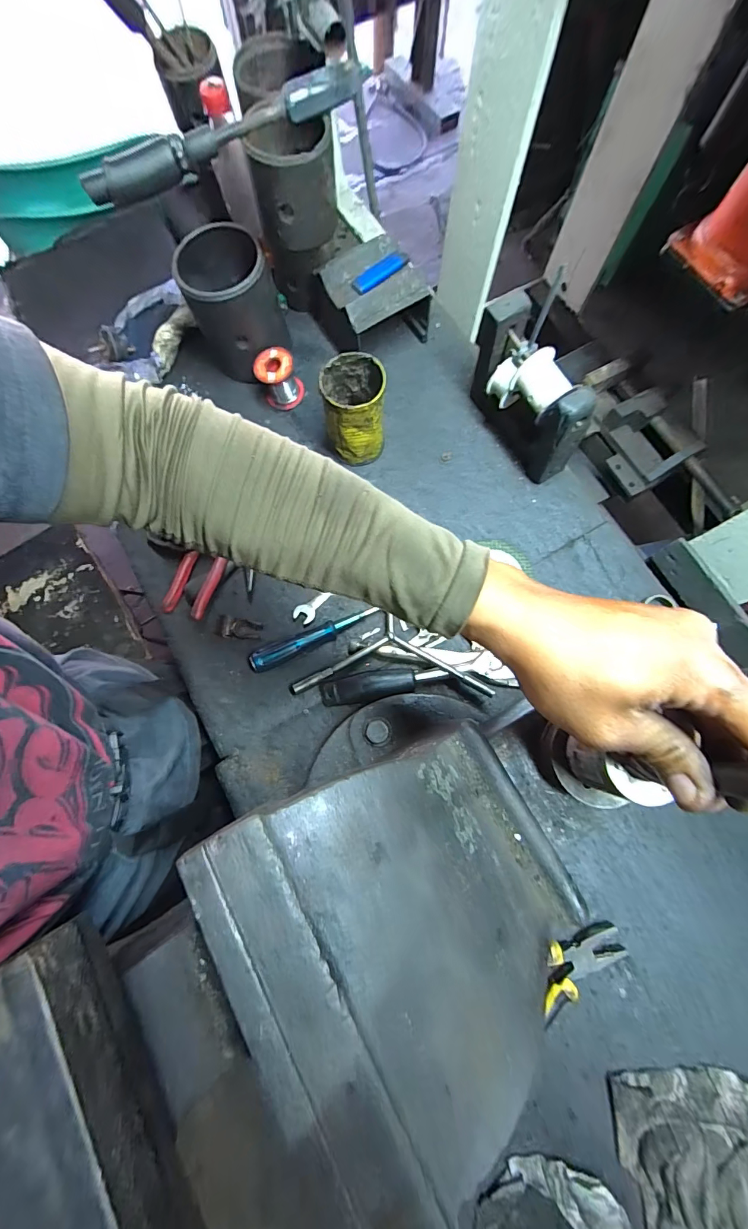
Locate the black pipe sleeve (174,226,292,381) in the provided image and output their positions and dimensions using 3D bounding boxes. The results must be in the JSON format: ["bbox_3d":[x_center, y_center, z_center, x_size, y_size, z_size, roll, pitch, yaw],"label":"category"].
[{"bbox_3d":[-0.179,-0.393,0.538,0.107,0.130,0.120,-28,78,-6],"label":"black pipe sleeve"}]

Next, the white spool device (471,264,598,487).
[{"bbox_3d":[0.186,-0.259,0.494,0.060,0.150,0.158,-27,78,-6],"label":"white spool device"}]

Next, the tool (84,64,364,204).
[{"bbox_3d":[-0.134,-0.438,0.377,0.269,0.043,0.023,-23,77,-5],"label":"tool"}]

